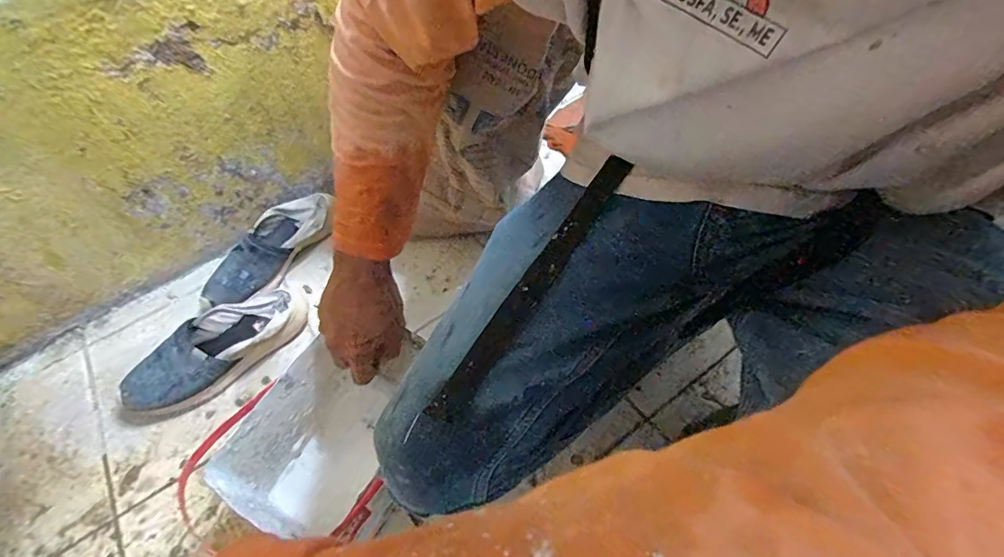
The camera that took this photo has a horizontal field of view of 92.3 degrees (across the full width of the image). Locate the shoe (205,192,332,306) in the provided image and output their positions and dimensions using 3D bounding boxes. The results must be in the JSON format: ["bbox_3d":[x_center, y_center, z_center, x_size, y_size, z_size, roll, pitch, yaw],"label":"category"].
[{"bbox_3d":[-0.379,-0.053,0.800,0.101,0.049,0.260,24,59,21],"label":"shoe"}]

